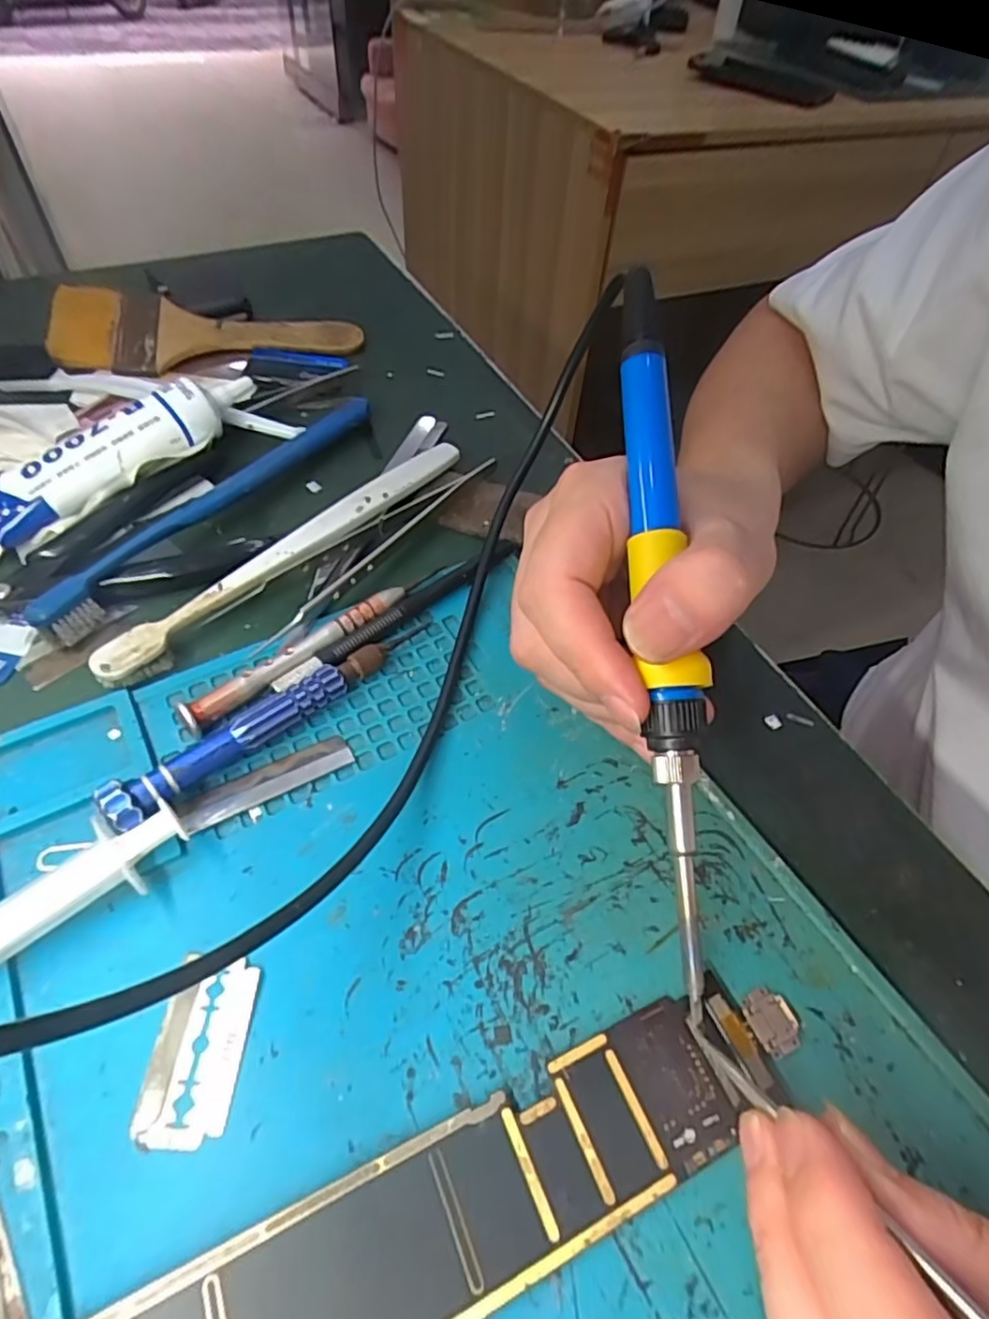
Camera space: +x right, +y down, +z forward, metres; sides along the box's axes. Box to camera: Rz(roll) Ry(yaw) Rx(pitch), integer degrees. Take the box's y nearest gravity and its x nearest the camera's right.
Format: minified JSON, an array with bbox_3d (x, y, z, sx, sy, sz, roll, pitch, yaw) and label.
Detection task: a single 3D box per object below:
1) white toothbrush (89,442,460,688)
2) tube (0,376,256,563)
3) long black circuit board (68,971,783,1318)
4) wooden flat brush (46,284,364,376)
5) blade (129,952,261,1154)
[{"bbox_3d":[-0.080,-0.048,0.272,0.015,0.012,0.182,36,58,21],"label":"white toothbrush"},{"bbox_3d":[-0.171,-0.097,0.288,0.131,0.028,0.049,-36,64,-27],"label":"tube"},{"bbox_3d":[-0.029,0.134,0.142,0.212,0.007,0.036,-18,56,-17],"label":"long black circuit board"},{"bbox_3d":[-0.163,-0.190,0.372,0.164,0.019,0.067,-5,54,-8],"label":"wooden flat brush"},{"bbox_3d":[-0.076,0.100,0.167,0.022,0.004,0.042,4,53,-2],"label":"blade"}]

